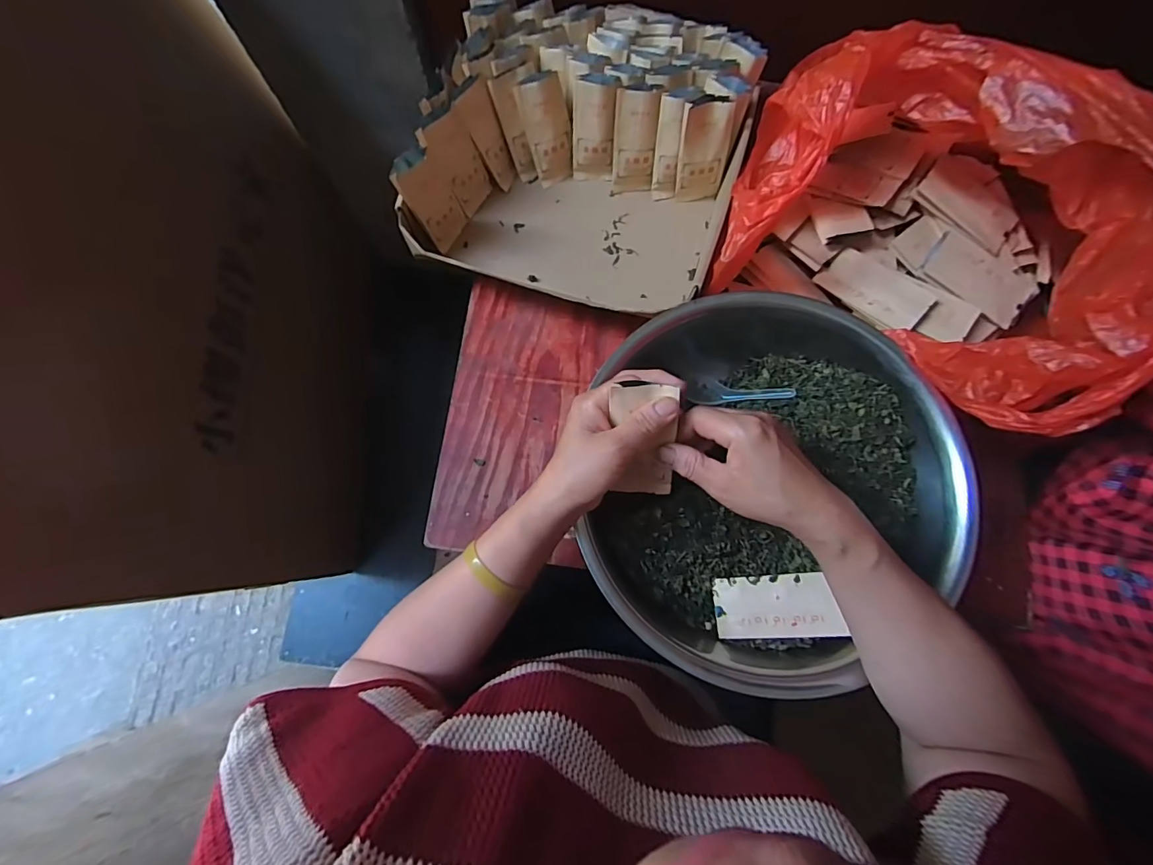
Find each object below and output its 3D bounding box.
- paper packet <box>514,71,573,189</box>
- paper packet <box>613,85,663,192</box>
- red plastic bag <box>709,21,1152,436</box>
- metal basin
[{"bbox_3d":[-0.032,-0.342,0.556,0.048,0.110,0.015,-25,51,-6],"label":"paper packet"},{"bbox_3d":[0.066,-0.324,0.547,0.046,0.106,0.017,-2,54,-1],"label":"paper packet"},{"bbox_3d":[0.324,-0.203,0.450,0.339,0.202,0.310,36,79,7],"label":"red plastic bag"},{"bbox_3d":[0.161,0.046,0.470,0.330,0.124,0.325,0,77,-1],"label":"metal basin"}]

